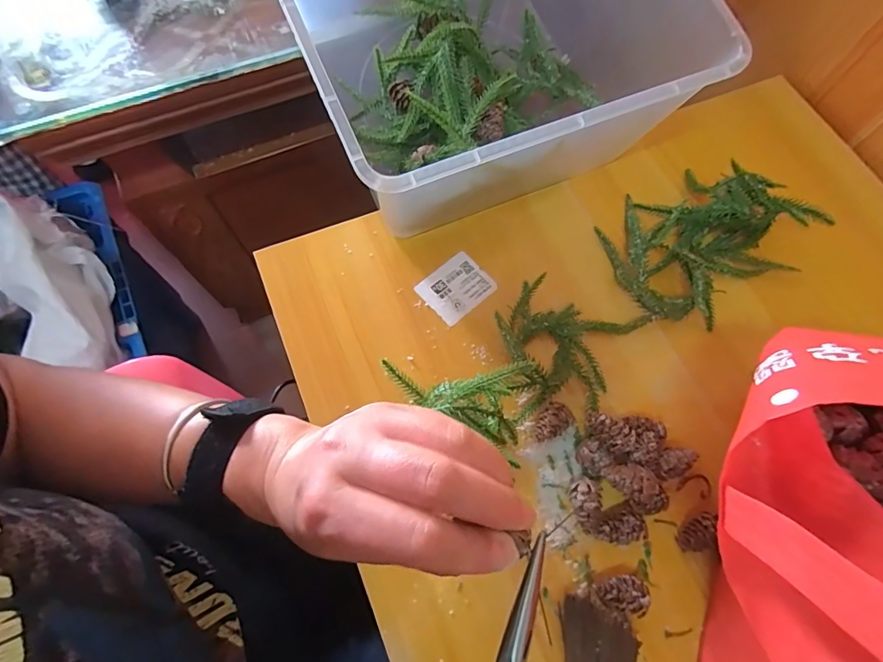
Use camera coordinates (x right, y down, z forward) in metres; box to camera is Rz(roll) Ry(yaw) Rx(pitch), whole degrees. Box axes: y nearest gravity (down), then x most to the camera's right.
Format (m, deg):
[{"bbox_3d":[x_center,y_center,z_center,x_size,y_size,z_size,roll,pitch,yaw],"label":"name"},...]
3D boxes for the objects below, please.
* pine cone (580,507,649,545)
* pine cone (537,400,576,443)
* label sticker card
[{"bbox_3d":[0.121,0.139,0.326,0.044,0.020,0.023,-8,69,-4],"label":"pine cone"},{"bbox_3d":[0.084,0.071,0.350,0.032,0.018,0.021,-37,74,-15],"label":"pine cone"},{"bbox_3d":[0.013,-0.038,0.401,0.058,0.004,0.048,-40,74,-15],"label":"label sticker card"}]

